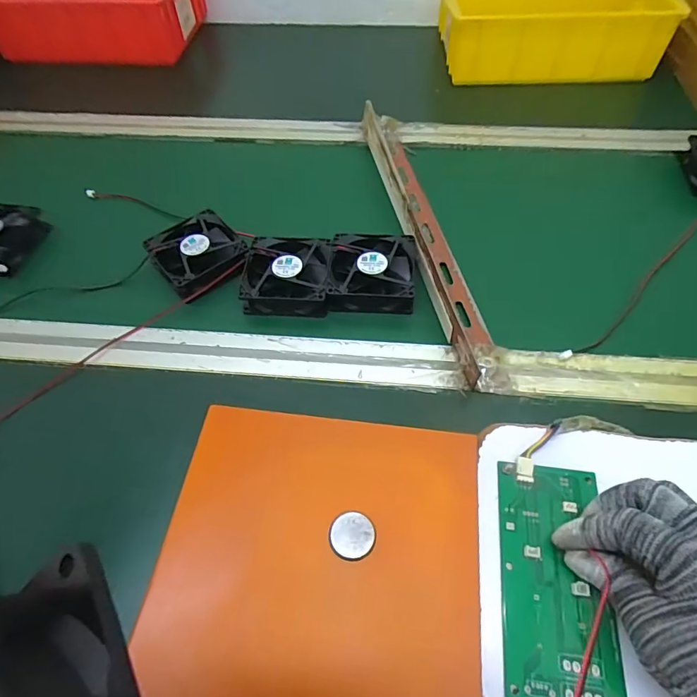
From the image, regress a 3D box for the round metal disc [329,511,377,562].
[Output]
[{"bbox_3d":[0.003,0.120,0.295,0.029,0.004,0.029,-1,55,2],"label":"round metal disc"}]

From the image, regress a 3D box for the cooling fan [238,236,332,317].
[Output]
[{"bbox_3d":[-0.058,-0.071,0.439,0.078,0.023,0.079,1,56,4],"label":"cooling fan"}]

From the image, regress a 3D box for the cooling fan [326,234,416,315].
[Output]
[{"bbox_3d":[0.023,-0.074,0.439,0.079,0.023,0.082,2,56,4],"label":"cooling fan"}]

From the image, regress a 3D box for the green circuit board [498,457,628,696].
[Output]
[{"bbox_3d":[0.127,0.138,0.282,0.064,0.007,0.135,4,58,5],"label":"green circuit board"}]

